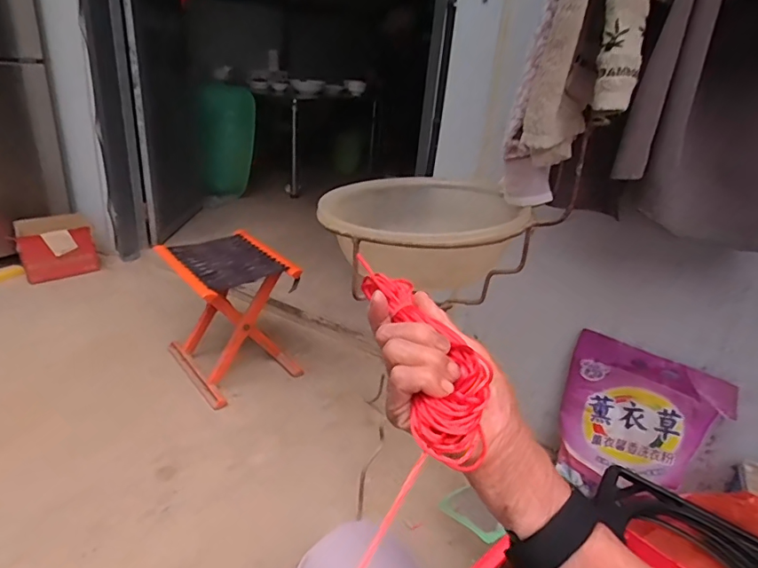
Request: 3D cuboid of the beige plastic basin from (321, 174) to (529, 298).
[{"bbox_3d":[0.066,-0.096,0.833,0.322,0.119,0.336,4,25,-2],"label":"beige plastic basin"}]

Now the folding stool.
[{"bbox_3d":[-0.393,0.064,1.313,0.264,0.310,0.315,-16,32,-38],"label":"folding stool"}]

